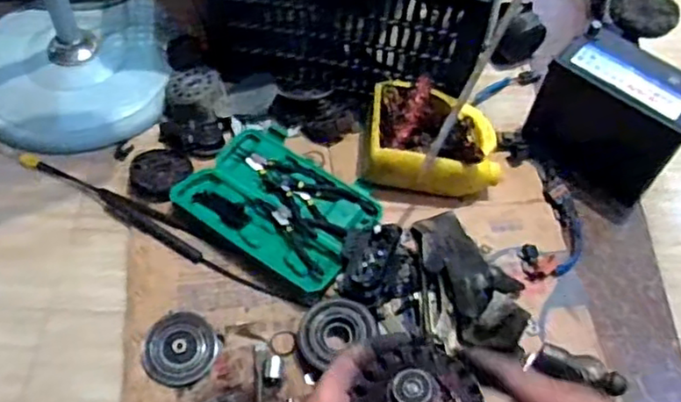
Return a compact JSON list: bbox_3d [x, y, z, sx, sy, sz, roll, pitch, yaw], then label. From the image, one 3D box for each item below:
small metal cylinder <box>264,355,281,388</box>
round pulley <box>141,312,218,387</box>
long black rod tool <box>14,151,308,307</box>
[{"bbox_3d":[-0.098,0.247,0.933,0.022,0.019,0.042,5,56,1],"label":"small metal cylinder"},{"bbox_3d":[-0.238,0.219,0.959,0.106,0.017,0.106,6,59,-10],"label":"round pulley"},{"bbox_3d":[-0.308,0.044,1.068,0.564,0.016,0.037,27,59,14],"label":"long black rod tool"}]

